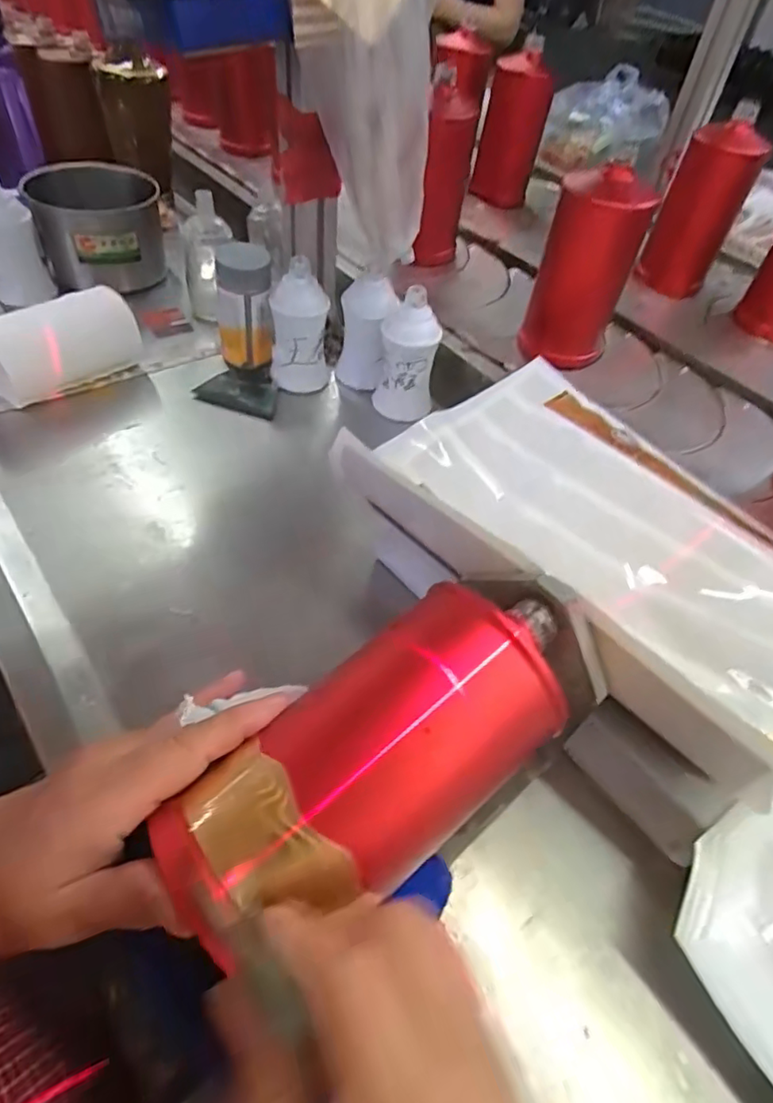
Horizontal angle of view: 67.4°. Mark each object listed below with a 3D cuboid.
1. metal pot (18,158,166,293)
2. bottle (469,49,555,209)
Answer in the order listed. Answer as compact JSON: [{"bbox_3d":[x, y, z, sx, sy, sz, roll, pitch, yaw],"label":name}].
[{"bbox_3d":[-0.330,-0.370,0.675,0.135,0.098,0.129,-19,57,-20],"label":"metal pot"},{"bbox_3d":[0.181,-0.608,0.848,0.087,0.166,0.076,18,52,8],"label":"bottle"}]

